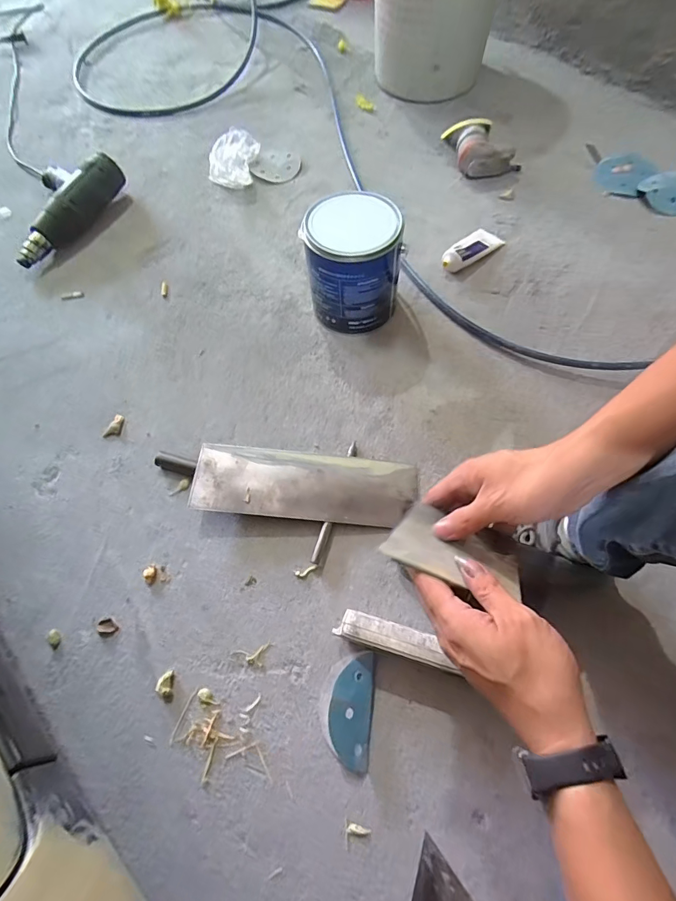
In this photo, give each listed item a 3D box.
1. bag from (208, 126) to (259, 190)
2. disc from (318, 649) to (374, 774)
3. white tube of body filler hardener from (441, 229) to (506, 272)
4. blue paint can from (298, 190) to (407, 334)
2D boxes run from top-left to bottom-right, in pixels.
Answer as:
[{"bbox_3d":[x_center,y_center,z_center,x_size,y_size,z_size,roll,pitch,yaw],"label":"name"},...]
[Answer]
[{"bbox_3d":[-0.225,-0.628,0.889,0.095,0.041,0.162,2,66,3],"label":"bag"},{"bbox_3d":[0.009,0.295,0.476,0.061,0.032,0.117,5,66,4],"label":"disc"},{"bbox_3d":[0.248,-0.373,0.778,0.154,0.029,0.055,-39,71,-26],"label":"white tube of body filler hardener"},{"bbox_3d":[0.025,-0.296,0.674,0.141,0.161,0.137,-1,65,1],"label":"blue paint can"}]

